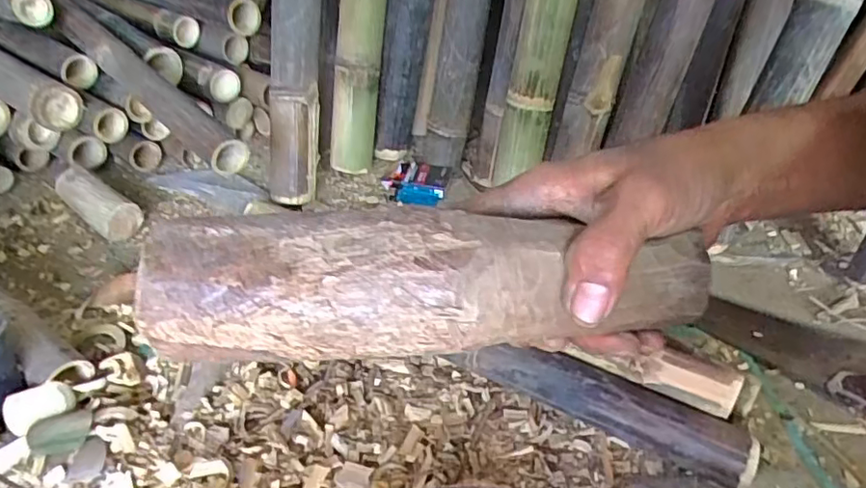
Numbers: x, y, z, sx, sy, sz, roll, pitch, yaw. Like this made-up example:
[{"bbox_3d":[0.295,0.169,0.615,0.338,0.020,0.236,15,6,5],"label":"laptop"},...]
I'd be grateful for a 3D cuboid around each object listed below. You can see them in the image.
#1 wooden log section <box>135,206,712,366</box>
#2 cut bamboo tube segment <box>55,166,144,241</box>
[{"bbox_3d":[0.004,0.017,0.261,0.241,0.046,0.047,0,40,-10],"label":"wooden log section"},{"bbox_3d":[-0.493,-0.057,0.874,0.154,0.061,0.056,27,45,26],"label":"cut bamboo tube segment"}]

